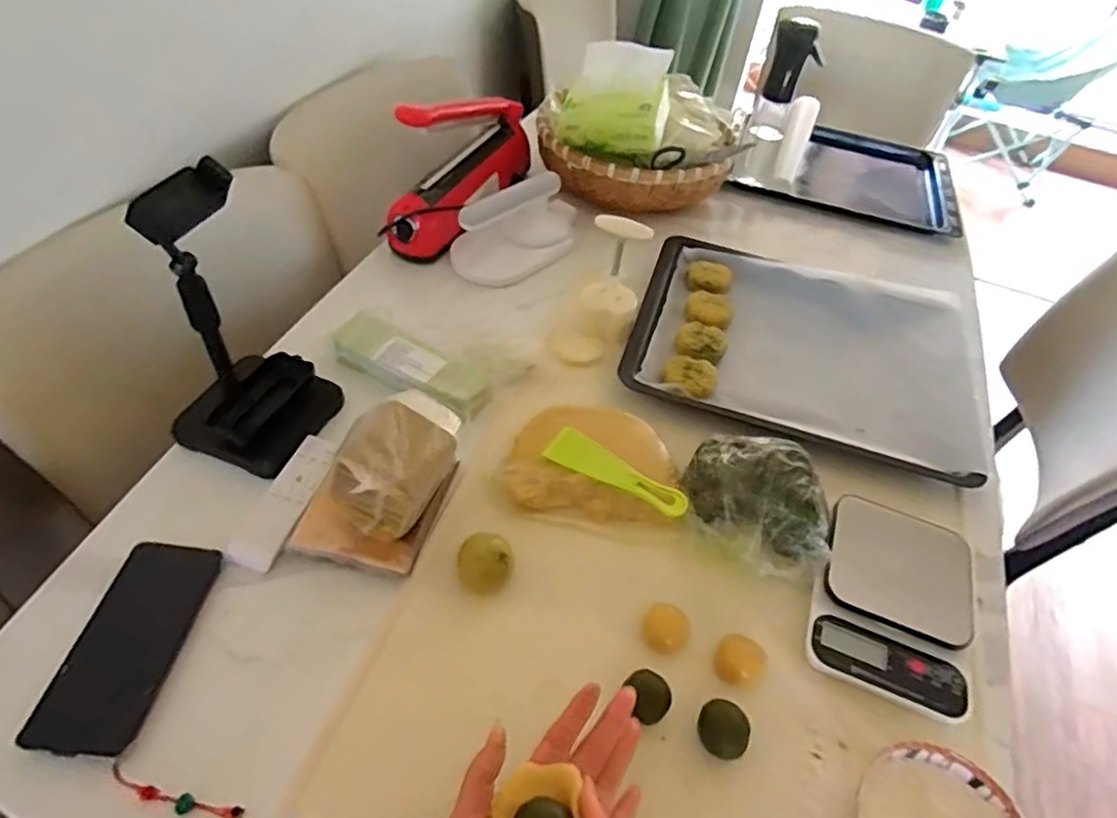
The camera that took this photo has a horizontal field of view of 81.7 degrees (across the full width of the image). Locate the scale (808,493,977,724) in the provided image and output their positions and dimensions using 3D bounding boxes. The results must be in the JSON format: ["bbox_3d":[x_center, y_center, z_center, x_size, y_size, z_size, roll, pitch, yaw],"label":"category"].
[{"bbox_3d":[0.293,0.166,0.563,0.128,0.025,0.175,25,50,13],"label":"scale"}]

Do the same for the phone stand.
[{"bbox_3d":[-0.290,-0.070,0.565,0.120,0.247,0.123,16,49,6],"label":"phone stand"}]

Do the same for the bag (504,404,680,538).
[{"bbox_3d":[0.032,0.054,0.630,0.167,0.040,0.117,9,48,0],"label":"bag"}]

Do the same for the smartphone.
[{"bbox_3d":[-0.328,0.179,0.498,0.073,0.015,0.159,9,48,0],"label":"smartphone"}]

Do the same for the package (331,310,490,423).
[{"bbox_3d":[-0.160,-0.045,0.697,0.178,0.041,0.058,26,51,15],"label":"package"}]

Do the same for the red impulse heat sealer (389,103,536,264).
[{"bbox_3d":[-0.122,-0.345,0.880,0.069,0.169,0.303,24,50,13],"label":"red impulse heat sealer"}]

